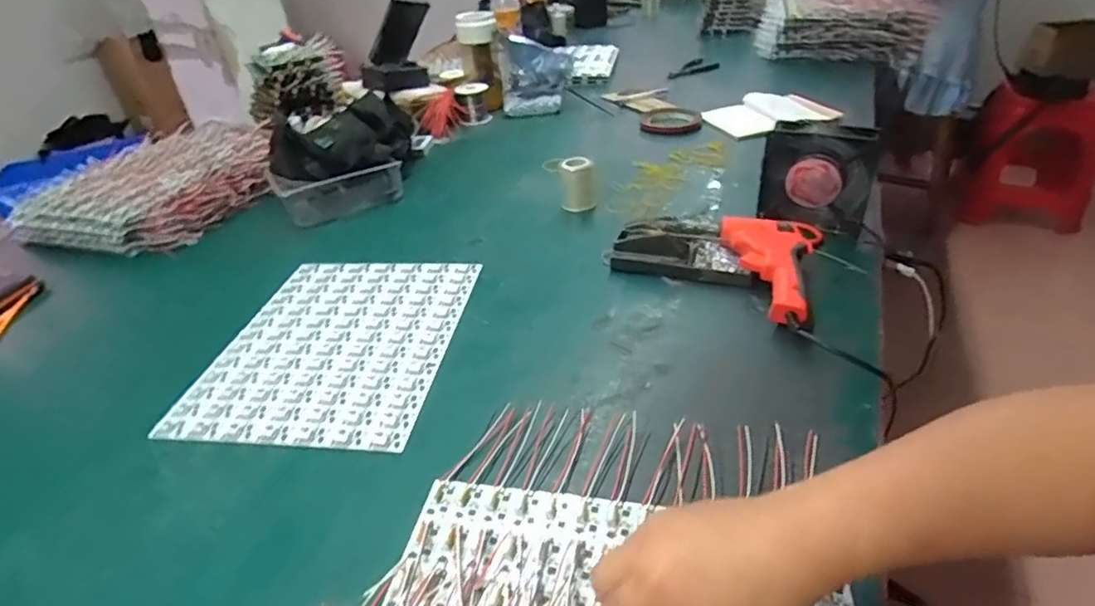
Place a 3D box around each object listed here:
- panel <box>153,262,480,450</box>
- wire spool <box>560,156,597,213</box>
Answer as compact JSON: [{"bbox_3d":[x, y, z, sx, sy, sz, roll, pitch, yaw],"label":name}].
[{"bbox_3d":[-0.219,0.037,0.609,0.238,0.005,0.280,2,36,10],"label":"panel"},{"bbox_3d":[0.043,-0.164,0.793,0.050,0.068,0.044,-3,36,5],"label":"wire spool"}]

